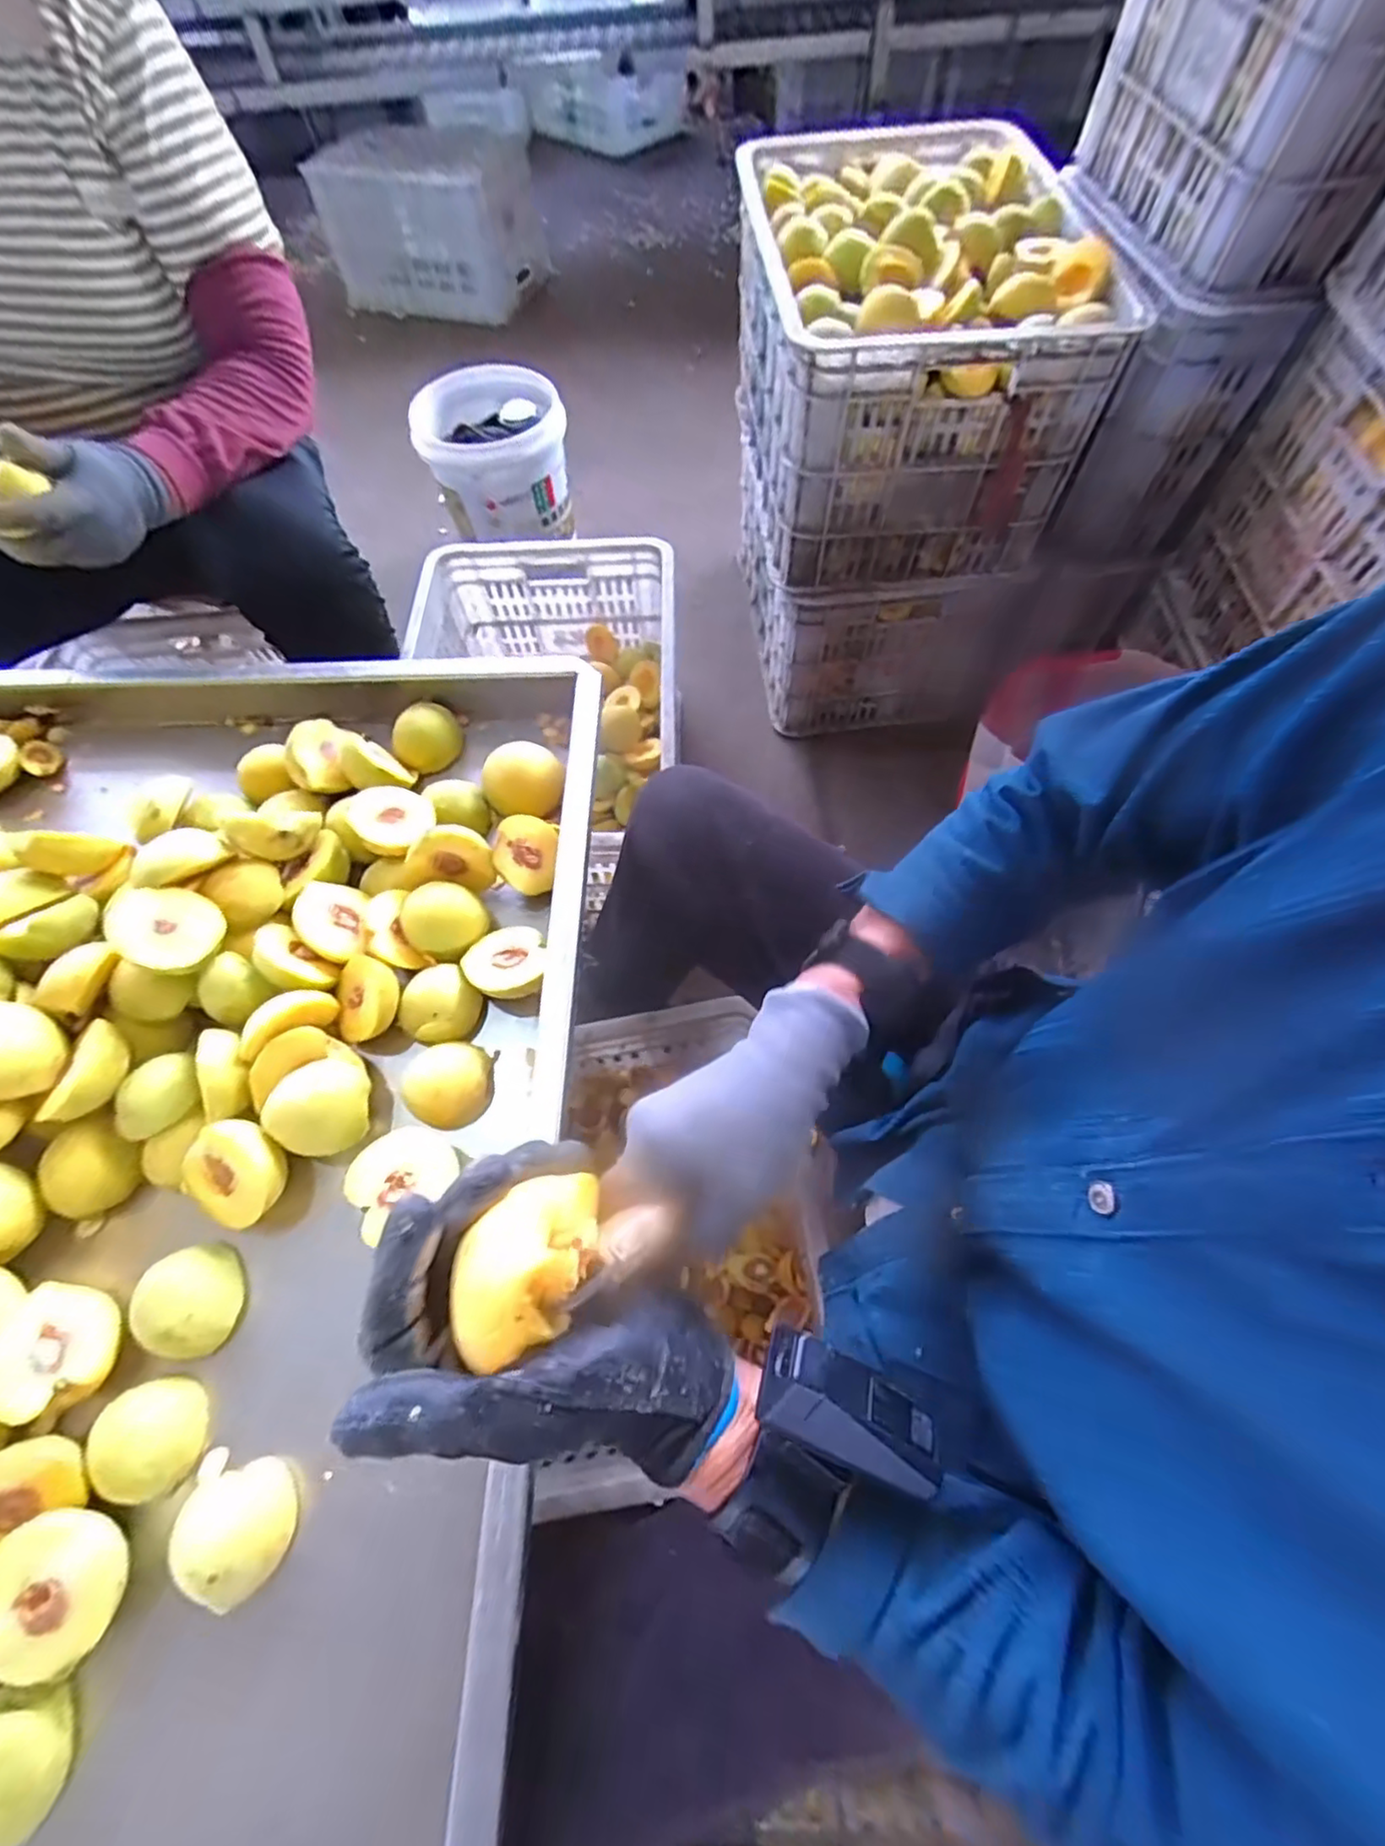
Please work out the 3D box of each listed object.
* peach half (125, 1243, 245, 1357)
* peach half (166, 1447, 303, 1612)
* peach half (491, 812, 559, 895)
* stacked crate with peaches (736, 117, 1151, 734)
[{"bbox_3d":[-0.314,0.236,0.404,0.049,0.027,0.060,-33,68,-13],"label":"peach half"},{"bbox_3d":[-0.256,0.329,0.359,0.071,0.030,0.051,31,70,16],"label":"peach half"},{"bbox_3d":[-0.140,-0.055,0.528,0.049,0.030,0.062,22,71,-34],"label":"peach half"},{"bbox_3d":[0.269,-0.705,0.999,0.367,0.549,0.571,-4,64,0],"label":"stacked crate with peaches"}]

